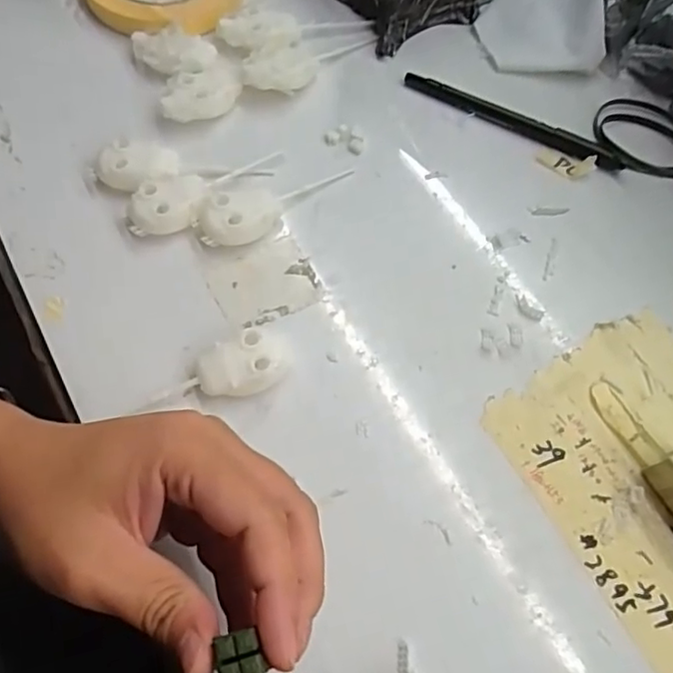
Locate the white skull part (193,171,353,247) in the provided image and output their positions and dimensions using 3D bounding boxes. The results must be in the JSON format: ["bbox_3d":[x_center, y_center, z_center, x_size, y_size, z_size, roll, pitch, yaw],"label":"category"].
[{"bbox_3d":[-0.034,-0.075,0.337,0.091,0.016,0.032,-24,68,-14],"label":"white skull part"}]

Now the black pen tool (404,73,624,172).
[{"bbox_3d":[0.108,-0.135,0.379,0.142,0.011,0.012,27,66,9],"label":"black pen tool"}]

